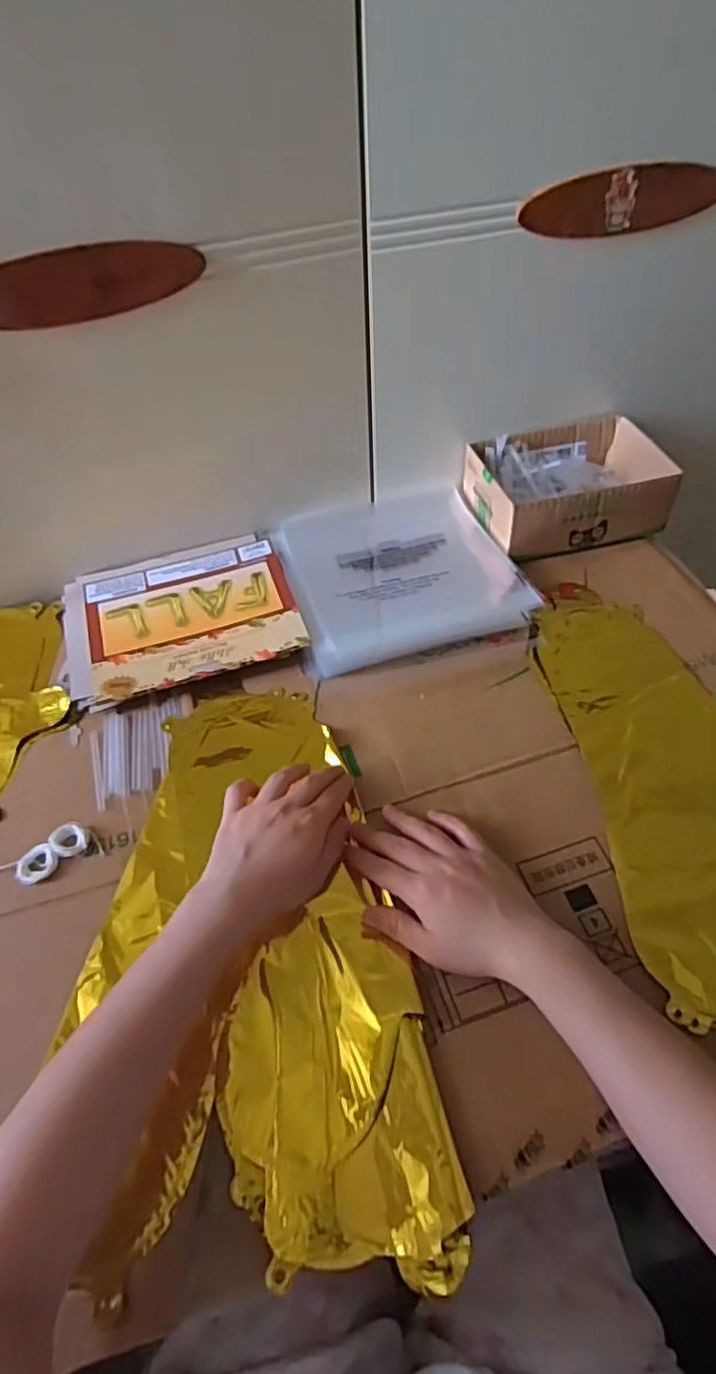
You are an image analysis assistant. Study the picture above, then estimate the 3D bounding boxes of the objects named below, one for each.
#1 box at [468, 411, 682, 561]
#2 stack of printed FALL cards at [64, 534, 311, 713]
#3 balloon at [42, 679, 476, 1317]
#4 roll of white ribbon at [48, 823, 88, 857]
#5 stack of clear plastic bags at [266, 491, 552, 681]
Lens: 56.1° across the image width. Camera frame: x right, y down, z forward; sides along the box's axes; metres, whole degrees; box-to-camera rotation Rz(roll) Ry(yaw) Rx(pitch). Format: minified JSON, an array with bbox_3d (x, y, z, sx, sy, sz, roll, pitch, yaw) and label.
[{"bbox_3d":[0.222,-0.215,0.709,0.193,0.056,0.132,-13,53,-7],"label":"box"},{"bbox_3d":[-0.169,-0.069,0.638,0.210,0.017,0.174,-17,53,-10],"label":"stack of printed FALL cards"},{"bbox_3d":[-0.085,0.181,0.470,0.217,0.031,0.402,-16,53,-10],"label":"balloon"},{"bbox_3d":[-0.215,0.114,0.500,0.024,0.013,0.023,-1,52,2],"label":"roll of white ribbon"},{"bbox_3d":[0.038,-0.121,0.672,0.215,0.018,0.219,-13,53,-8],"label":"stack of clear plastic bags"}]

